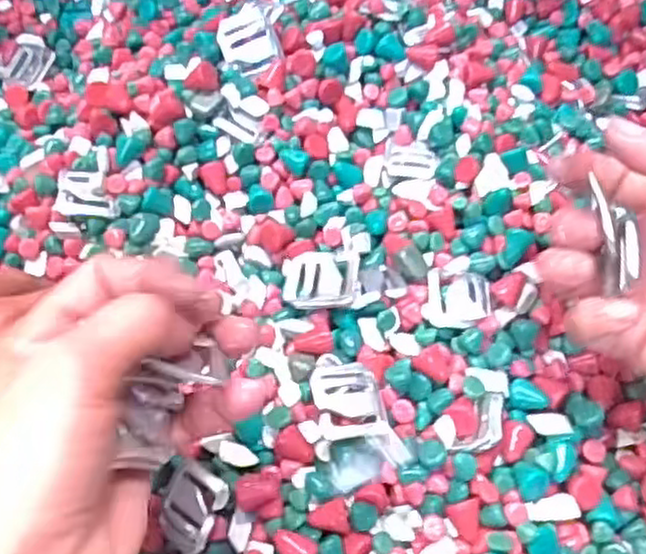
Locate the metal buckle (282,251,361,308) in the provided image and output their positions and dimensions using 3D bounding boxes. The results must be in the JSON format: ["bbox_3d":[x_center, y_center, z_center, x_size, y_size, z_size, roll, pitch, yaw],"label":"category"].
[{"bbox_3d":[-0.001,0.000,0.354,0.036,0.007,0.030,0,61,2],"label":"metal buckle"}]

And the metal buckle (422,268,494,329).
[{"bbox_3d":[0.063,0.010,0.348,0.033,0.005,0.028,-2,61,1],"label":"metal buckle"}]

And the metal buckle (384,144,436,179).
[{"bbox_3d":[0.047,-0.062,0.398,0.027,0.004,0.021,10,62,8],"label":"metal buckle"}]

